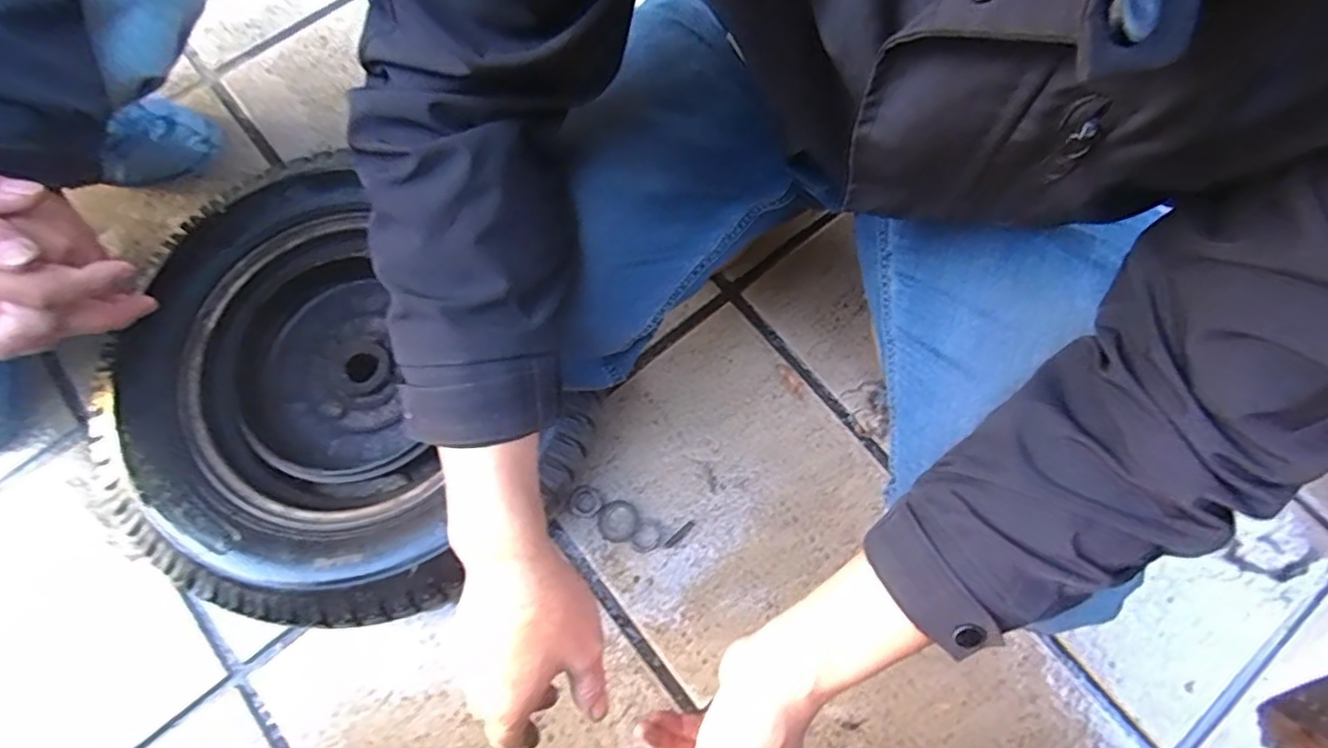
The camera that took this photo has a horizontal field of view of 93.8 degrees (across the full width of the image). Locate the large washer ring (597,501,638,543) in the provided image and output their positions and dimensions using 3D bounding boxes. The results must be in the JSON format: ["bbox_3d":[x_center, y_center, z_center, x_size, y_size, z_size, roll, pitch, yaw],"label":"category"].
[{"bbox_3d":[-0.049,0.157,0.662,0.041,0.006,0.041,0,74,-1],"label":"large washer ring"}]

